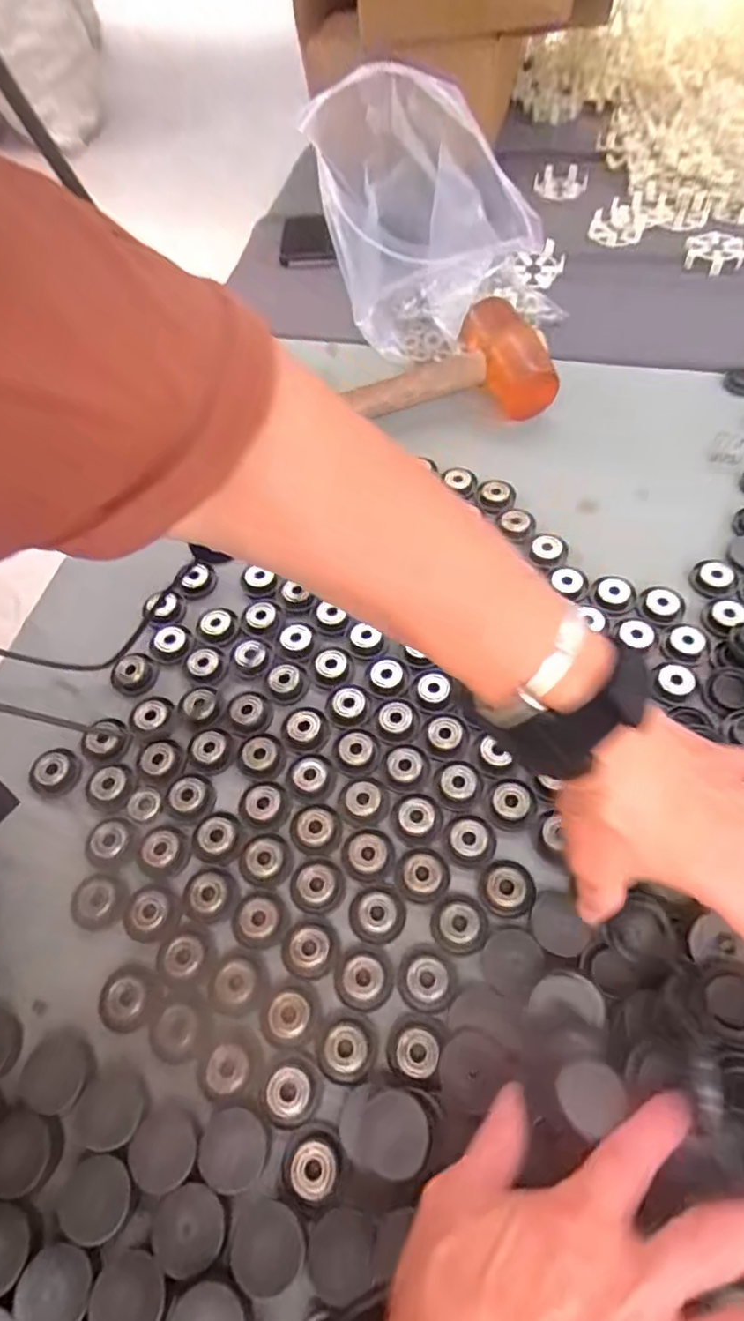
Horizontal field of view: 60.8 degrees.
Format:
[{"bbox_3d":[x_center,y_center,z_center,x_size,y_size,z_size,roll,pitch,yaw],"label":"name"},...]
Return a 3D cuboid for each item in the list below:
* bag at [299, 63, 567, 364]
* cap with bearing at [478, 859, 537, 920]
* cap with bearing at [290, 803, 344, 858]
[{"bbox_3d":[0.062,-0.384,0.555,0.199,0.193,0.122,-23,60,-9],"label":"bag"},{"bbox_3d":[0.078,0.132,0.367,0.031,0.012,0.030,-2,59,3],"label":"cap with bearing"},{"bbox_3d":[-0.034,0.102,0.387,0.029,0.006,0.032,3,60,6],"label":"cap with bearing"}]

